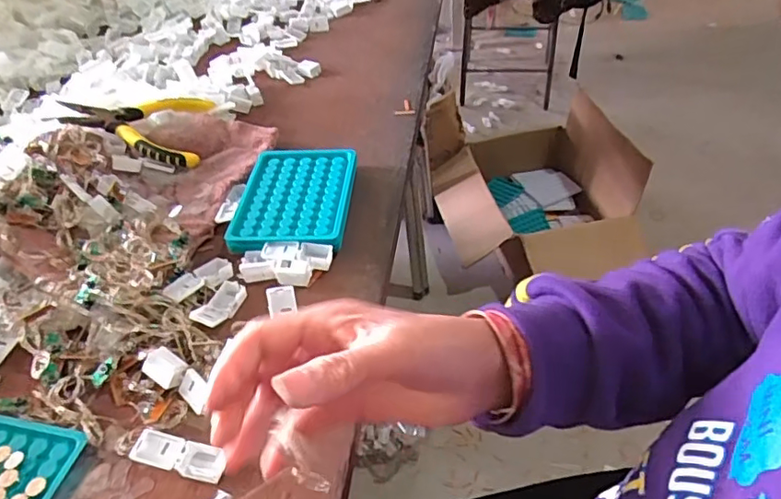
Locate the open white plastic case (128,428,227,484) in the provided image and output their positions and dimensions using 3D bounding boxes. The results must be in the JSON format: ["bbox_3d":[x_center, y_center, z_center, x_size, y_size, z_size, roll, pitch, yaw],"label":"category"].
[{"bbox_3d":[-0.129,0.126,0.346,0.057,0.011,0.020,7,46,13],"label":"open white plastic case"}]

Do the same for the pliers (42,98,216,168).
[{"bbox_3d":[-0.261,-0.128,0.575,0.145,0.016,0.093,6,54,-7],"label":"pliers"}]

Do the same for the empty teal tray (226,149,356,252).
[{"bbox_3d":[-0.085,-0.046,0.513,0.098,0.018,0.132,0,45,5],"label":"empty teal tray"}]

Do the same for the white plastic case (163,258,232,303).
[{"bbox_3d":[-0.150,0.024,0.445,0.054,0.010,0.020,-36,52,-27],"label":"white plastic case"}]

